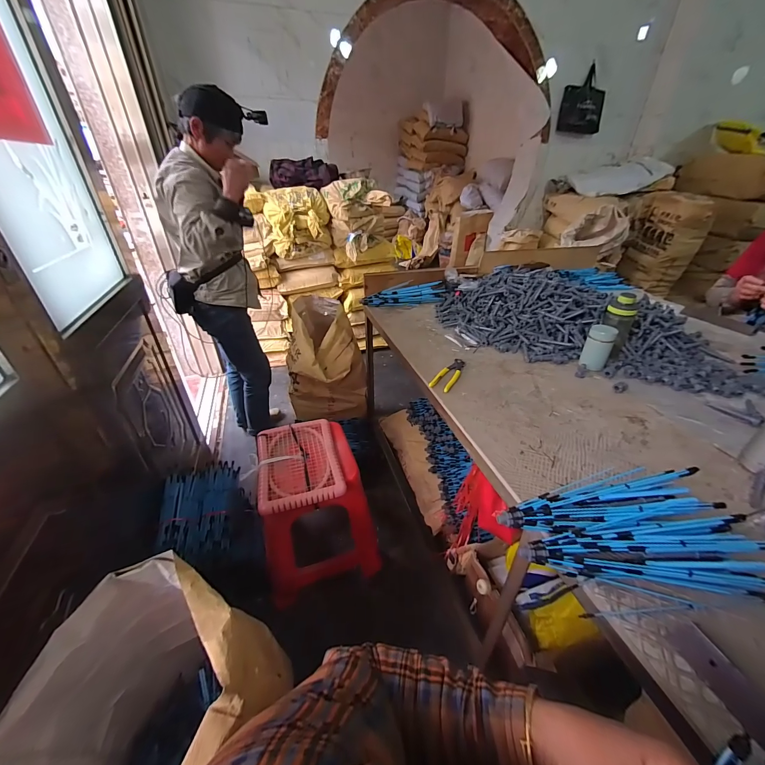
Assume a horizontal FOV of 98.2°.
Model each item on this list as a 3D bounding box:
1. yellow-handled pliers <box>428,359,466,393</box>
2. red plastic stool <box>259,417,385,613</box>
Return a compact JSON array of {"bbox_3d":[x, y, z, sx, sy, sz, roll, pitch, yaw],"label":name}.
[{"bbox_3d":[0.181,-0.022,0.892,0.054,0.014,0.158,19,38,27],"label":"yellow-handled pliers"},{"bbox_3d":[-0.234,0.395,1.122,0.329,0.365,0.385,-13,36,-19],"label":"red plastic stool"}]

